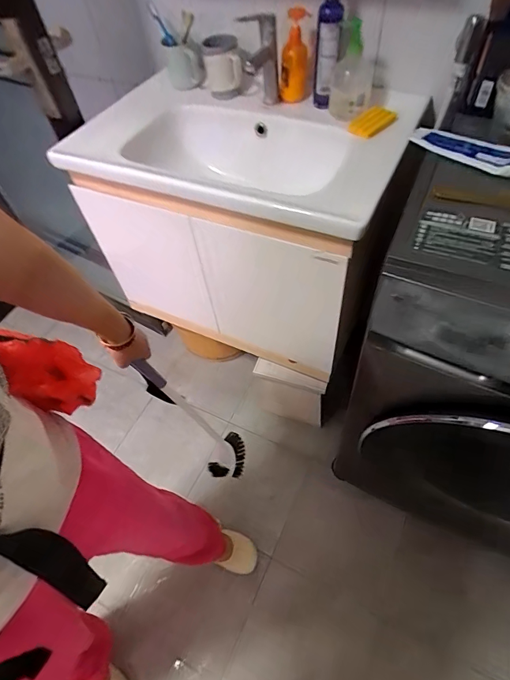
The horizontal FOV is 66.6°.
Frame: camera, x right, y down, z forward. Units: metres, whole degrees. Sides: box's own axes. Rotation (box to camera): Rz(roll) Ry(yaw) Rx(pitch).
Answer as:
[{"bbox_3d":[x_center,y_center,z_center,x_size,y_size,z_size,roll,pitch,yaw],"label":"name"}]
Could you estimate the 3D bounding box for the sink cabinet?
[{"bbox_3d":[-0.058,-0.282,0.993,0.669,0.503,0.398,22,56,14],"label":"sink cabinet"}]

